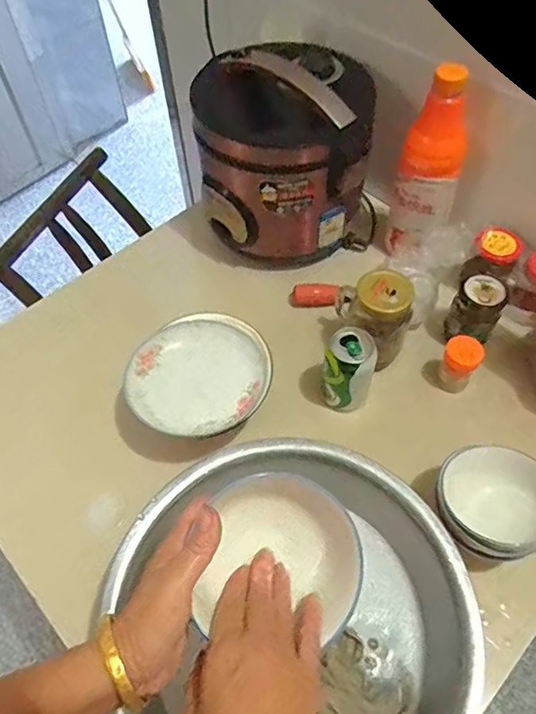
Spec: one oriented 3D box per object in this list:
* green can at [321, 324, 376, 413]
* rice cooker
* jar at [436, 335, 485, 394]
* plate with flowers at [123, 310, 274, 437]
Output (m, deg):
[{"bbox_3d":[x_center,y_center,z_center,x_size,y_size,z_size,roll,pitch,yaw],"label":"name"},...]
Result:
[{"bbox_3d":[0.106,0.018,0.707,0.062,0.111,0.065,-1,56,1],"label":"green can"},{"bbox_3d":[0.022,-0.323,0.859,0.245,0.249,0.277,-4,56,-1],"label":"rice cooker"},{"bbox_3d":[0.255,0.012,0.726,0.046,0.073,0.048,-1,56,1],"label":"jar"},{"bbox_3d":[-0.085,0.017,0.689,0.173,0.023,0.171,0,57,0],"label":"plate with flowers"}]

